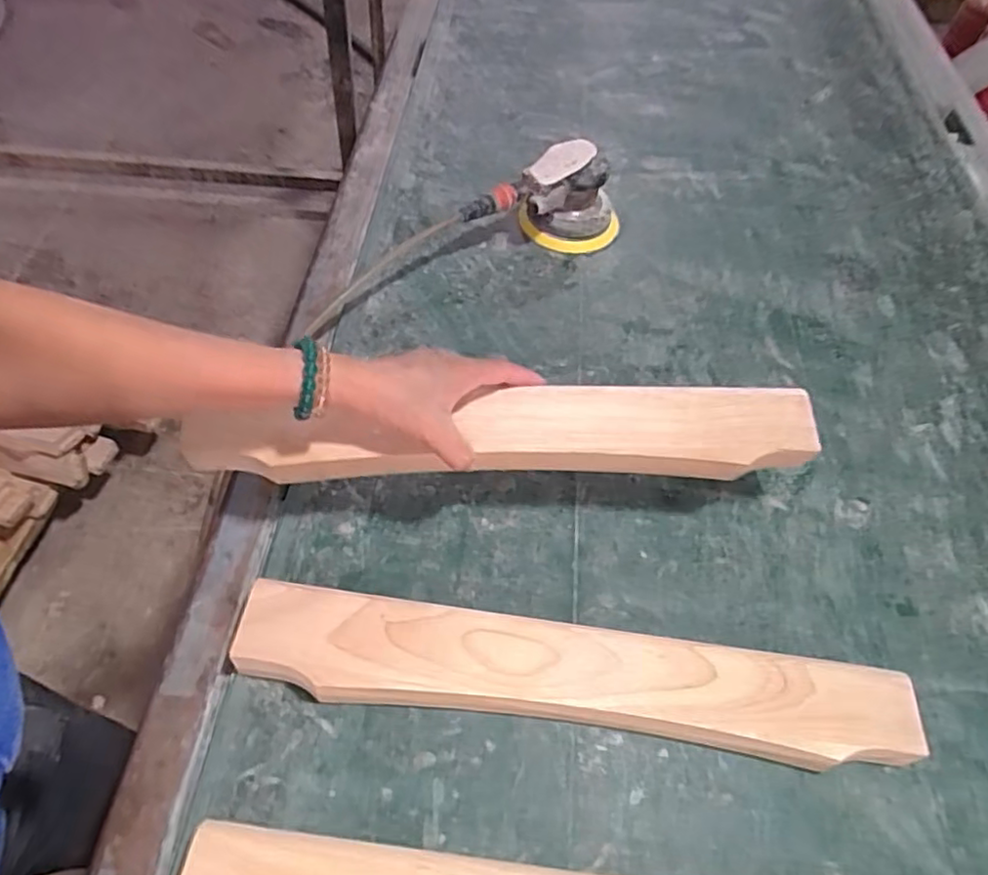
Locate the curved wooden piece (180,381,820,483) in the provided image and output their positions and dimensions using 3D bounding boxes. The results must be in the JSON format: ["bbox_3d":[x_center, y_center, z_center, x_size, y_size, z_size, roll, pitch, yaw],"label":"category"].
[{"bbox_3d":[0.016,-0.006,0.502,0.479,0.039,0.075,-2,55,-8],"label":"curved wooden piece"}]

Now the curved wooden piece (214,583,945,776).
[{"bbox_3d":[0.078,0.178,0.469,0.449,0.036,0.074,8,55,0],"label":"curved wooden piece"}]

